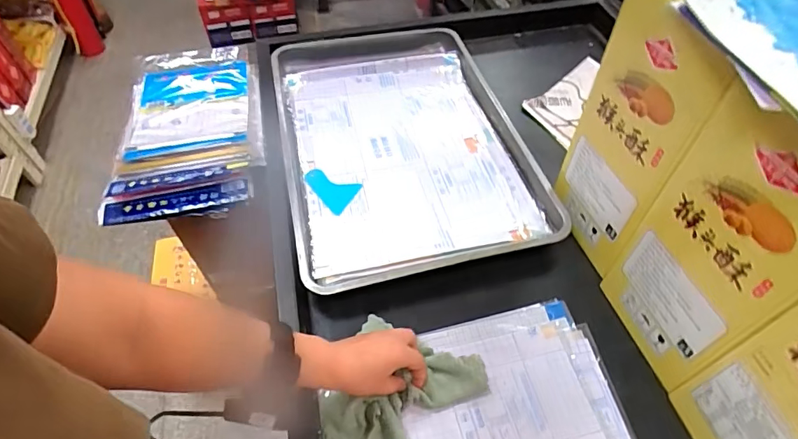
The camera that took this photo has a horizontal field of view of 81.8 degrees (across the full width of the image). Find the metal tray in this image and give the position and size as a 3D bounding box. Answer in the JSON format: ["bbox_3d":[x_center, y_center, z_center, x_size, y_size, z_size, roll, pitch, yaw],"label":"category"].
[{"bbox_3d":[-0.005,-0.160,0.826,0.405,0.049,0.588,-10,53,-8],"label":"metal tray"}]

